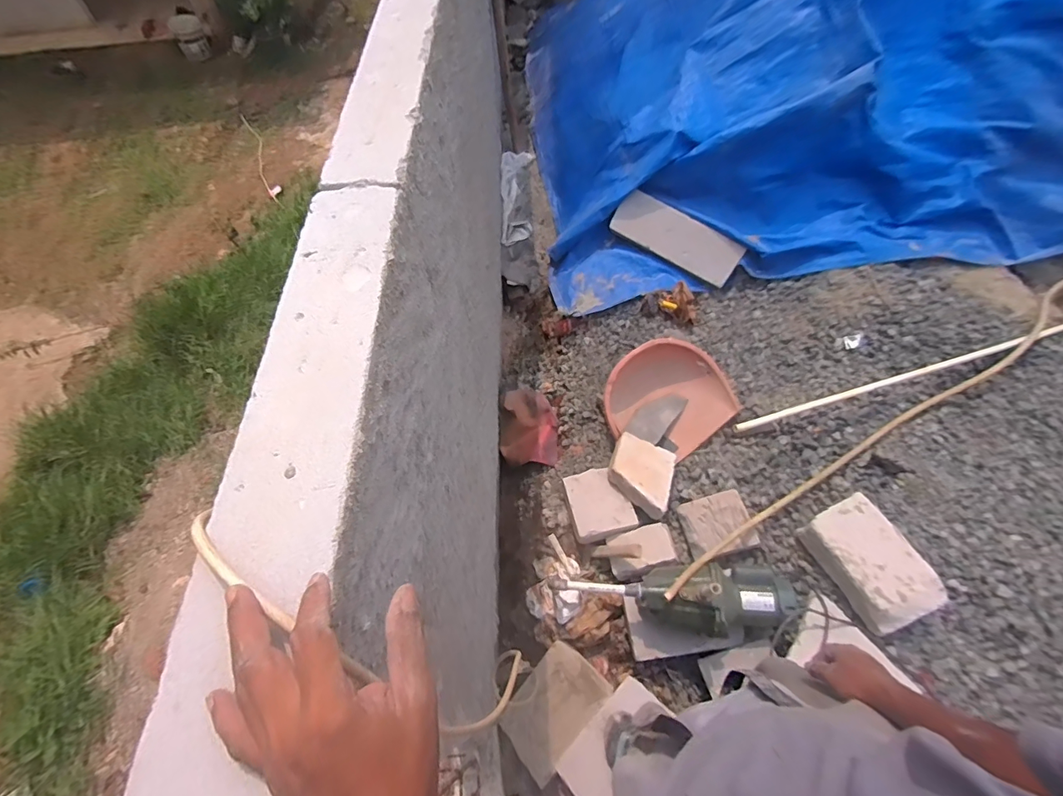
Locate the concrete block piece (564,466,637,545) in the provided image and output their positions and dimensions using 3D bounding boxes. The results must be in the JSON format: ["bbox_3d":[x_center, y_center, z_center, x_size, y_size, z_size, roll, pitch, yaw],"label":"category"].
[{"bbox_3d":[0.216,0.342,1.501,0.195,0.057,0.222,-14,60,-7],"label":"concrete block piece"}]

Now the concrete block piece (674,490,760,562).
[{"bbox_3d":[0.536,0.363,1.332,0.177,0.083,0.165,-13,60,-6],"label":"concrete block piece"}]

